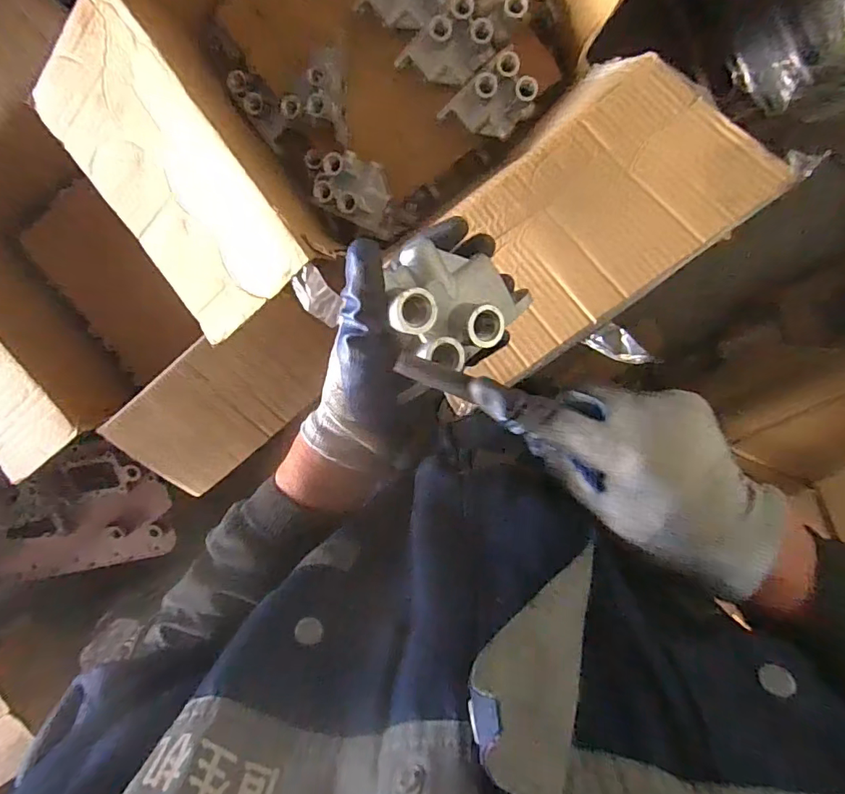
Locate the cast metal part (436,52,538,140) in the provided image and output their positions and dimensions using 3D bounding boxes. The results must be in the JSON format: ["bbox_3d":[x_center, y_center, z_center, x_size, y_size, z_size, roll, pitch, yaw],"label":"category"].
[{"bbox_3d":[0.084,-0.359,0.620,0.103,0.045,0.076,-39,96,6],"label":"cast metal part"}]

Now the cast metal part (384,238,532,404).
[{"bbox_3d":[0.022,-0.064,0.327,0.102,0.050,0.073,-36,100,-21],"label":"cast metal part"}]

